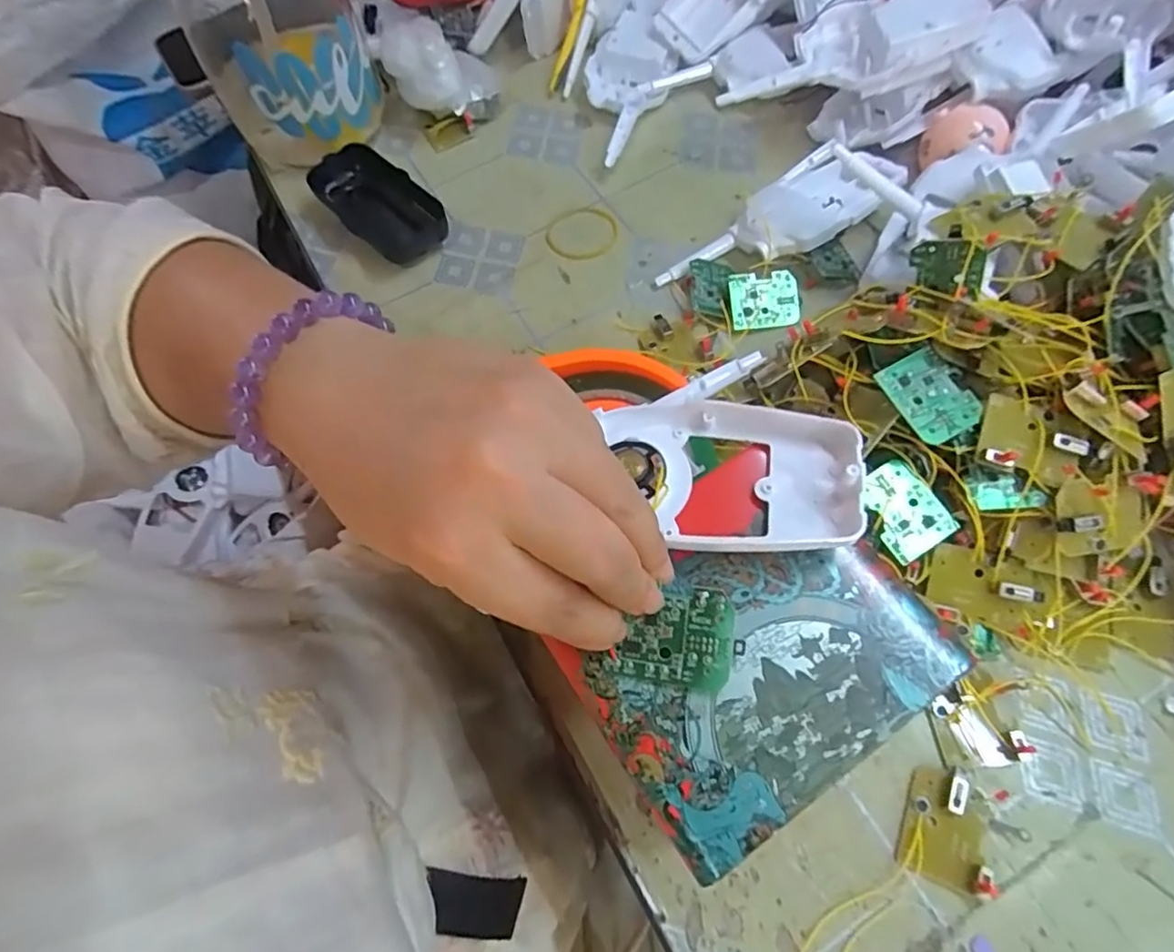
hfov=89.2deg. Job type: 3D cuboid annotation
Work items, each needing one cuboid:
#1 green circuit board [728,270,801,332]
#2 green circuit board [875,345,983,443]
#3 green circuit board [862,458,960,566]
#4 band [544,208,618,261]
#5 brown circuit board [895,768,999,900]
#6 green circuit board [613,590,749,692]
[{"bbox_3d":[0.110,-0.108,0.366,0.043,0.004,0.033,-7,94,-4],"label":"green circuit board"},{"bbox_3d":[0.159,-0.037,0.275,0.032,0.006,0.042,-28,67,-9],"label":"green circuit board"},{"bbox_3d":[0.149,0.016,0.280,0.033,0.004,0.041,-33,77,-5],"label":"green circuit board"},{"bbox_3d":[-0.003,-0.167,0.412,0.049,0.005,0.048,-13,66,-3],"label":"band"},{"bbox_3d":[0.155,0.150,0.254,0.034,0.008,0.043,20,68,11],"label":"brown circuit board"},{"bbox_3d":[0.030,0.054,0.200,0.040,0.004,0.033,3,88,11],"label":"green circuit board"}]

